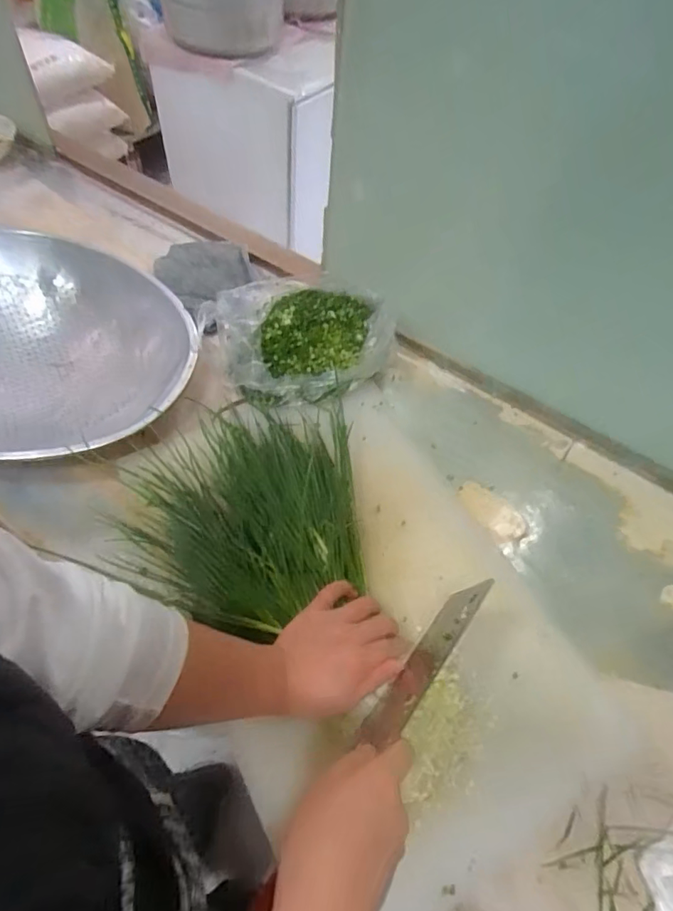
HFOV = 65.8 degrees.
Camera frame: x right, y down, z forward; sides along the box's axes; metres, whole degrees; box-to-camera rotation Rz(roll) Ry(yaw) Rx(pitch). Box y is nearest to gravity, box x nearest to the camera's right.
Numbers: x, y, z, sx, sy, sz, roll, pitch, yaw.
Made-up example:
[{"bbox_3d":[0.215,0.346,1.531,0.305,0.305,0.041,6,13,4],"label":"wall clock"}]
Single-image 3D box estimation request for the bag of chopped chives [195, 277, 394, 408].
[{"bbox_3d":[-0.047,-0.167,0.699,0.226,0.062,0.208,-27,63,-20],"label":"bag of chopped chives"}]

